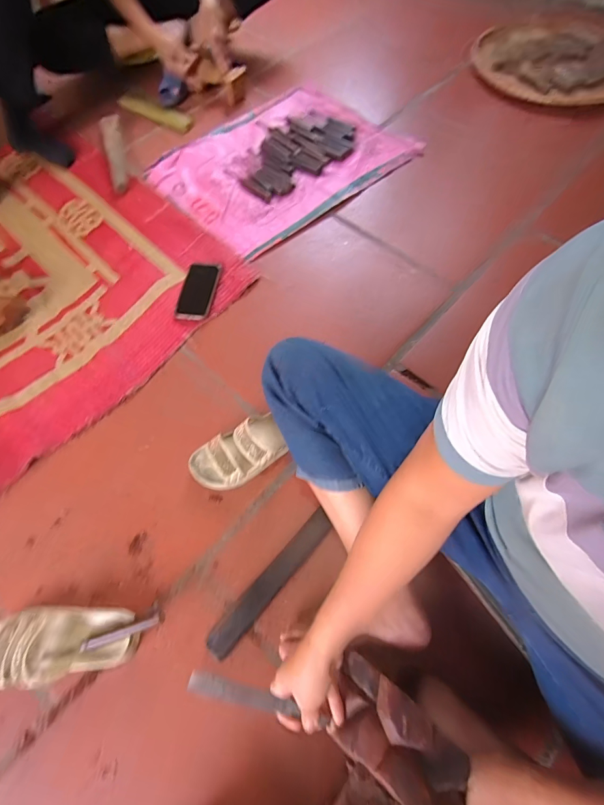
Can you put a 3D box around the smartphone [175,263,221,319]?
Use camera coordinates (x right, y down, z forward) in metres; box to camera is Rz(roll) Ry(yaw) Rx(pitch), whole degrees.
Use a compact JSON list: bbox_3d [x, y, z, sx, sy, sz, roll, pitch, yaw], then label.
[{"bbox_3d":[-0.233,-0.257,0.838,0.073,0.015,0.164,4,66,2],"label":"smartphone"}]

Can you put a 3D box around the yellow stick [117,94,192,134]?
[{"bbox_3d":[-0.467,-0.918,1.164,0.209,0.036,0.042,15,66,-10],"label":"yellow stick"}]

